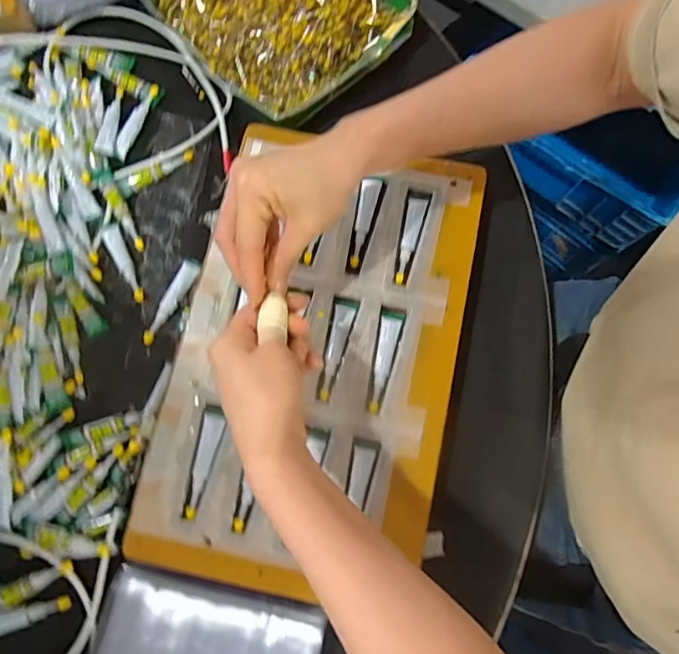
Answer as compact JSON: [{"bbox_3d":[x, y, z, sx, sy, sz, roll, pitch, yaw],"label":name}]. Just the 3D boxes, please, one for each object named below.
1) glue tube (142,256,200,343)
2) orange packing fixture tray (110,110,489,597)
[{"bbox_3d":[-0.154,-0.024,0.461,0.019,0.012,0.088,23,79,5],"label":"glue tube"},{"bbox_3d":[-0.018,0.017,0.418,0.225,0.018,0.373,12,78,1],"label":"orange packing fixture tray"}]

